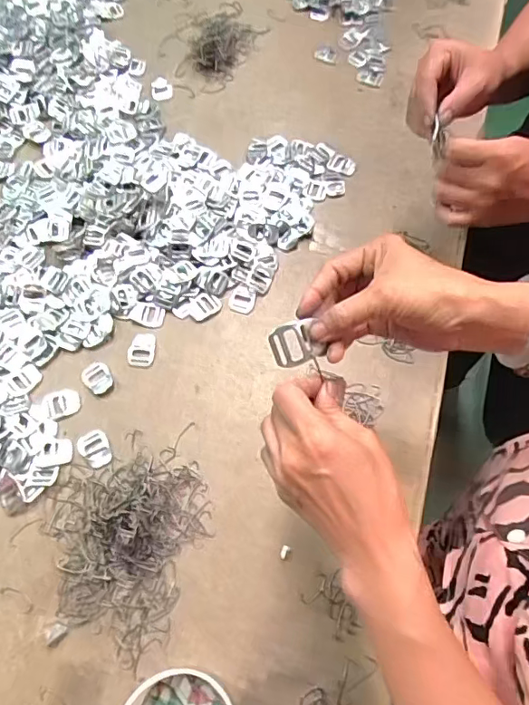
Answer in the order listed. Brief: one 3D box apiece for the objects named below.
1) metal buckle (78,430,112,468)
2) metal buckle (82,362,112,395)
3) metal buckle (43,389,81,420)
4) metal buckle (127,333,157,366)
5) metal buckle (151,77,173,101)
[{"bbox_3d":[-0.182,0.103,0.547,0.029,0.004,0.041,-31,72,-12],"label":"metal buckle"},{"bbox_3d":[-0.189,0.028,0.577,0.029,0.007,0.040,-38,73,-14],"label":"metal buckle"},{"bbox_3d":[-0.226,0.056,0.567,0.039,0.004,0.031,-16,69,-6],"label":"metal buckle"},{"bbox_3d":[-0.142,-0.004,0.593,0.030,0.004,0.040,8,69,3],"label":"metal buckle"},{"bbox_3d":[-0.150,-0.384,0.746,0.030,0.004,0.035,-18,85,-3],"label":"metal buckle"}]

